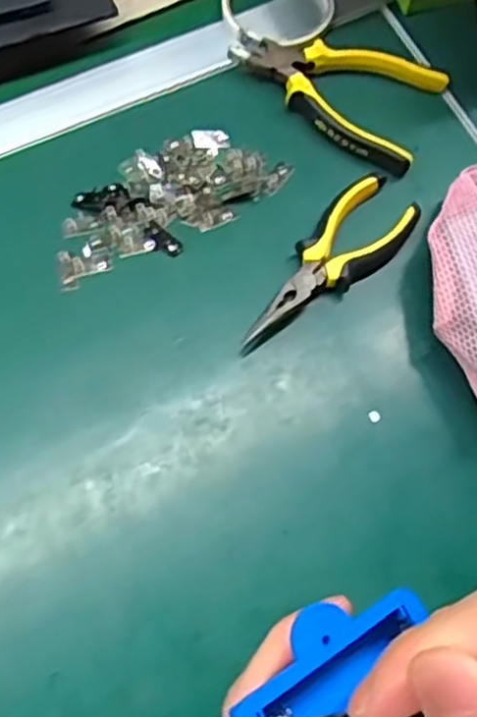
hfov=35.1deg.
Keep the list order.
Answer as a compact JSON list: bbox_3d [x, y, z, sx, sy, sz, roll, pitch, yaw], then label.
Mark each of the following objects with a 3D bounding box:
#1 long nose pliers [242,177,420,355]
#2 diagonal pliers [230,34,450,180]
[{"bbox_3d":[0.065,-0.063,0.517,0.055,0.023,0.153,37,73,12],"label":"long nose pliers"},{"bbox_3d":[0.067,-0.201,0.562,0.154,0.021,0.090,21,70,7],"label":"diagonal pliers"}]

